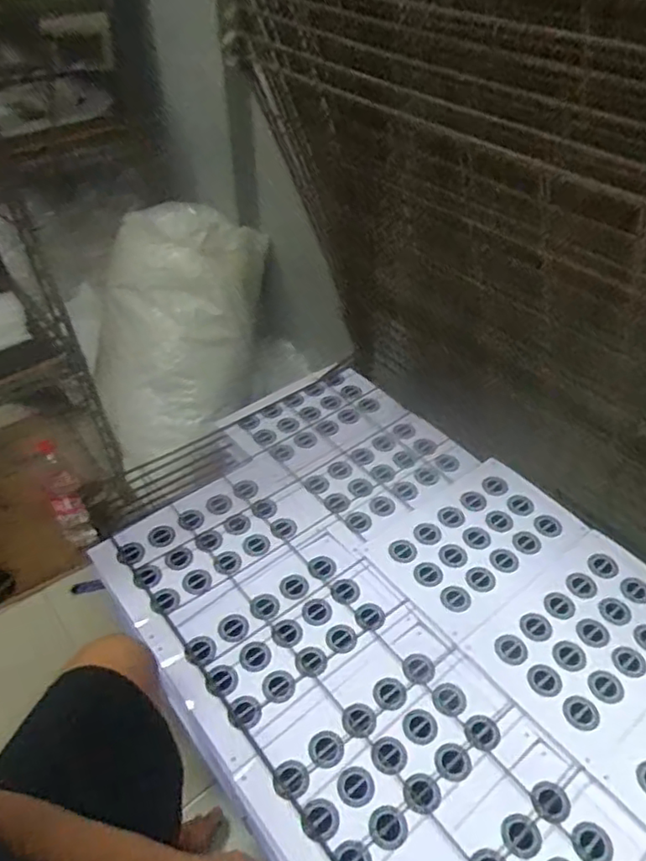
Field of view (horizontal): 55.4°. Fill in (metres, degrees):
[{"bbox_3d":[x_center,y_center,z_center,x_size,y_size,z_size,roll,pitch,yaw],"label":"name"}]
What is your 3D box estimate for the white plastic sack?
[{"bbox_3d":[-0.352,-0.259,1.547,0.413,0.485,0.411,-4,43,-3],"label":"white plastic sack"}]

